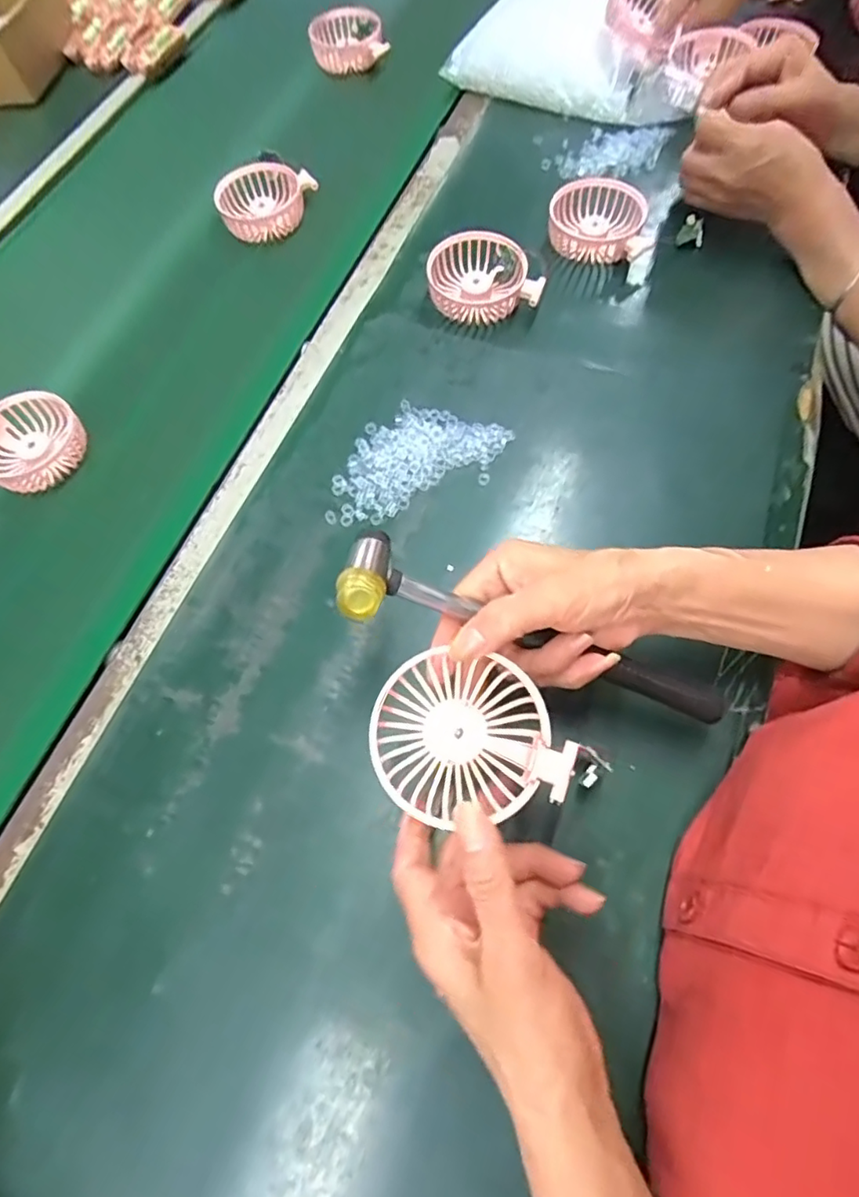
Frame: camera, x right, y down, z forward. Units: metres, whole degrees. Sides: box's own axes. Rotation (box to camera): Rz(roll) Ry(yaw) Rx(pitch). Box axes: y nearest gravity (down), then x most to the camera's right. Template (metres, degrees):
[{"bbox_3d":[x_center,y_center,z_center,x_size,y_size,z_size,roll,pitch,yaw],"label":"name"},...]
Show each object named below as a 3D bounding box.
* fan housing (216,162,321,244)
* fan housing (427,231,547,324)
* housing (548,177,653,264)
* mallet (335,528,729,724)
[{"bbox_3d":[-0.174,-0.419,0.612,0.084,0.026,0.098,35,72,15],"label":"fan housing"},{"bbox_3d":[0.050,-0.299,0.539,0.102,0.035,0.084,-7,67,-2],"label":"fan housing"},{"bbox_3d":[0.163,-0.364,0.568,0.091,0.039,0.098,6,67,4],"label":"housing"},{"bbox_3d":[0.065,0.024,0.321,0.234,0.023,0.052,22,68,-10],"label":"mallet"}]

